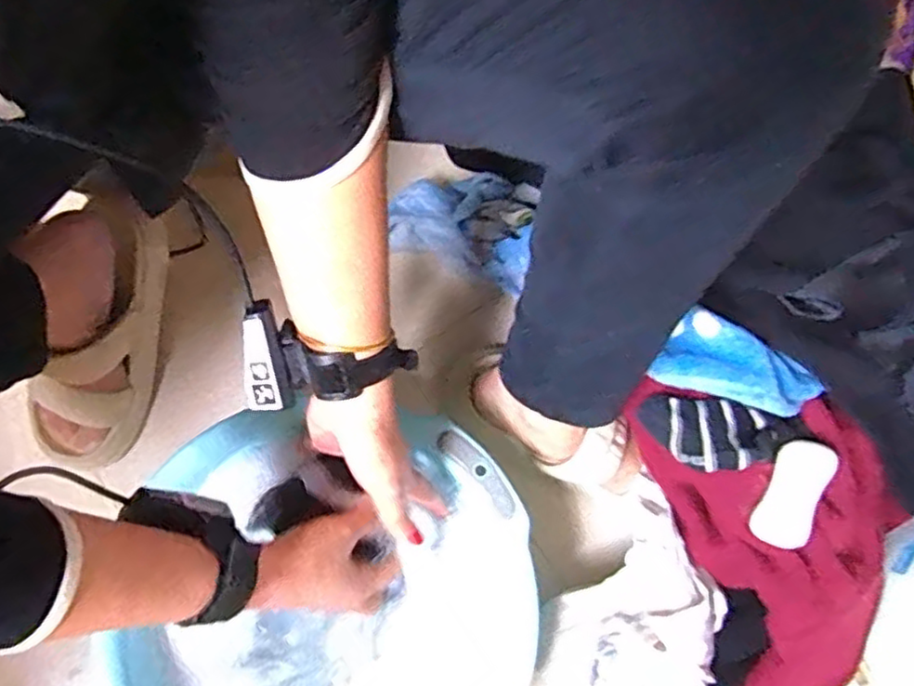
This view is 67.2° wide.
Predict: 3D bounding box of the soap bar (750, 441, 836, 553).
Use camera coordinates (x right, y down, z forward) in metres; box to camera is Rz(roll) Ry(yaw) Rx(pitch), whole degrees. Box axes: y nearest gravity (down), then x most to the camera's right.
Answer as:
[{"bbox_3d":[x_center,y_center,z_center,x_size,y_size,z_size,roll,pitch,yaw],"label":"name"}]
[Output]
[{"bbox_3d":[0.263,0.119,0.538,0.040,0.016,0.087,21,72,32],"label":"soap bar"}]

